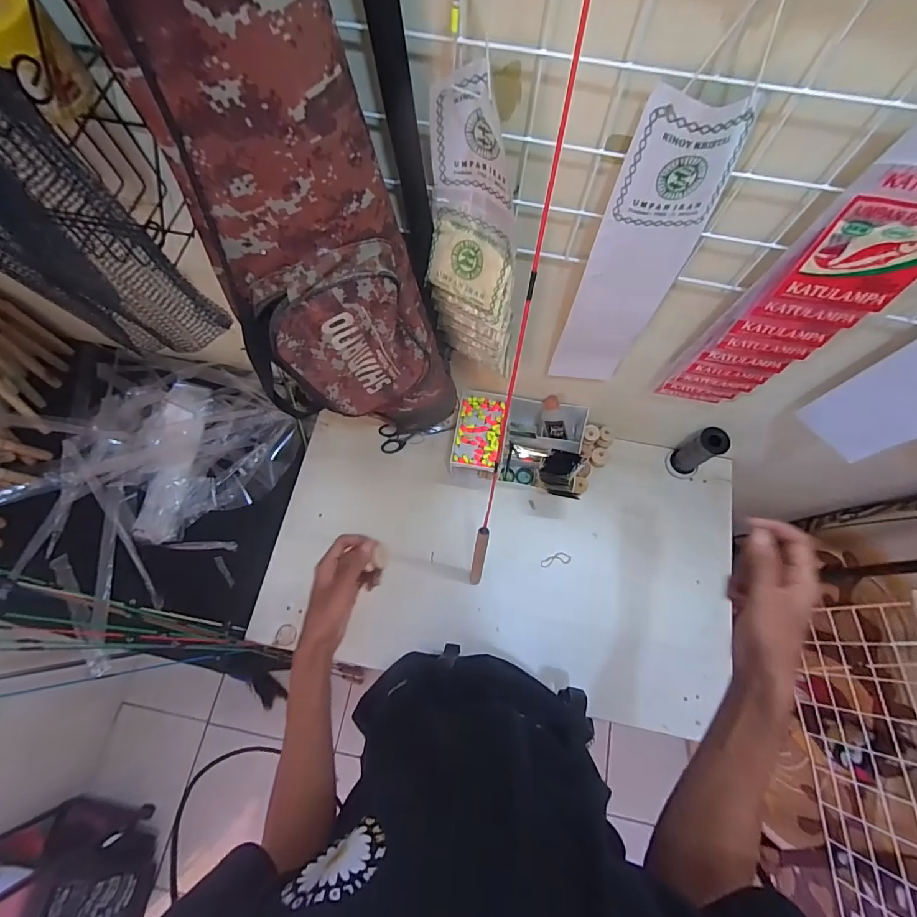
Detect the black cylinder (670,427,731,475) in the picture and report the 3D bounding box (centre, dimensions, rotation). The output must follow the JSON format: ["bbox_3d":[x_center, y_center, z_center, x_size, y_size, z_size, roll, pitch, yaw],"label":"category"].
[{"bbox_3d":[0.438,-0.013,0.792,0.055,0.118,0.054,-34,75,-11],"label":"black cylinder"}]

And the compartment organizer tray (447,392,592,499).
[{"bbox_3d":[0.108,-0.028,0.804,0.226,0.093,0.162,14,72,4],"label":"compartment organizer tray"}]

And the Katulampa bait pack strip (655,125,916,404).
[{"bbox_3d":[0.354,-0.152,0.444,0.123,0.398,0.027,9,72,3],"label":"Katulampa bait pack strip"}]

